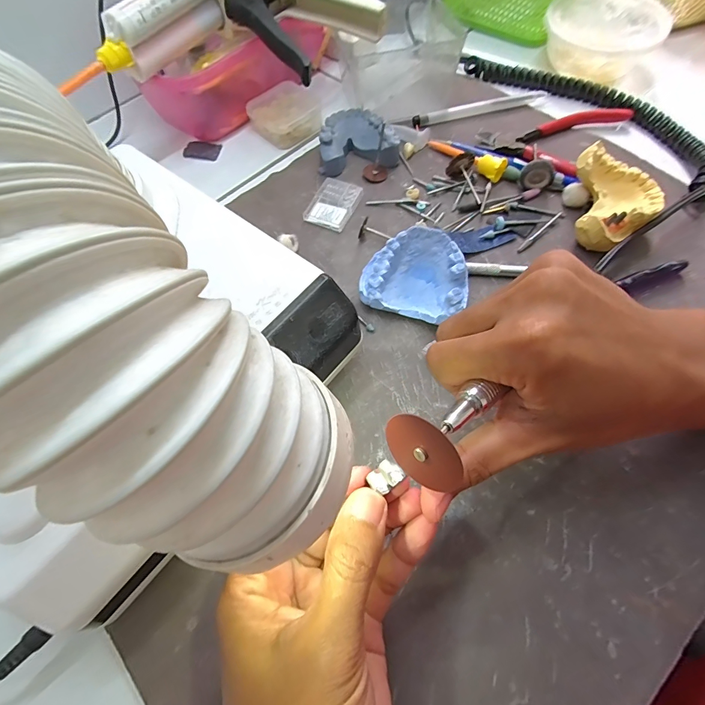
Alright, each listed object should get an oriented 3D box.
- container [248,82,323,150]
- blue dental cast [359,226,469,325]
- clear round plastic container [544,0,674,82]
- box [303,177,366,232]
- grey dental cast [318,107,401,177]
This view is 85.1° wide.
[{"bbox_3d":[-0.061,-0.221,0.356,0.060,0.021,0.054,-32,67,-12],"label":"container"},{"bbox_3d":[0.044,-0.052,0.256,0.069,0.024,0.057,19,103,13],"label":"blue dental cast"},{"bbox_3d":[0.235,-0.300,0.366,0.101,0.041,0.094,31,70,16],"label":"clear round plastic container"},{"bbox_3d":[-0.016,-0.120,0.311,0.035,0.008,0.046,23,68,13],"label":"box"},{"bbox_3d":[0.006,-0.182,0.331,0.065,0.022,0.053,-4,65,1],"label":"grey dental cast"}]

